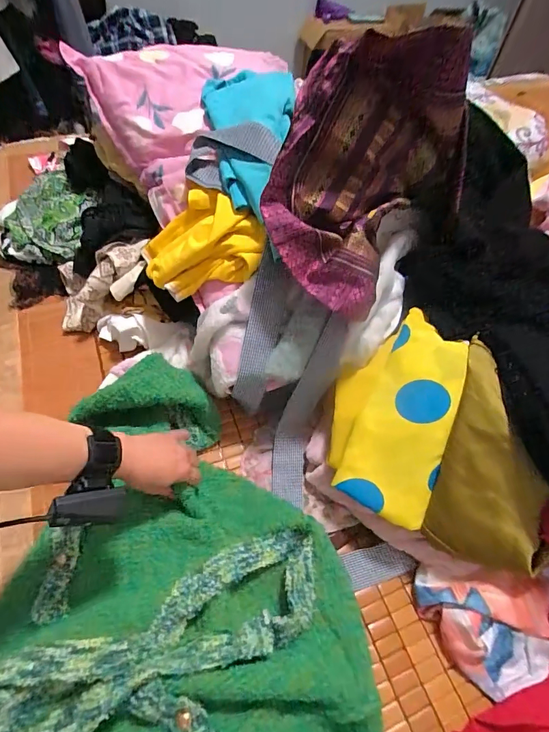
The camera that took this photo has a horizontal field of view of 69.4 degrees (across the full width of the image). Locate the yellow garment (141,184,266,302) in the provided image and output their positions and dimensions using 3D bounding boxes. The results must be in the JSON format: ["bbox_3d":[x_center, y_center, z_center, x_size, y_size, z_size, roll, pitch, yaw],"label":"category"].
[{"bbox_3d":[-0.111,-0.180,0.589,0.184,0.071,0.163,-34,55,21],"label":"yellow garment"}]

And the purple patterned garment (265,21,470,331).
[{"bbox_3d":[0.118,-0.254,0.494,0.210,0.196,0.292,39,63,19],"label":"purple patterned garment"}]

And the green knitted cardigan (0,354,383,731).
[{"bbox_3d":[-0.073,0.354,0.390,0.415,0.107,0.750,-34,66,-23],"label":"green knitted cardigan"}]

